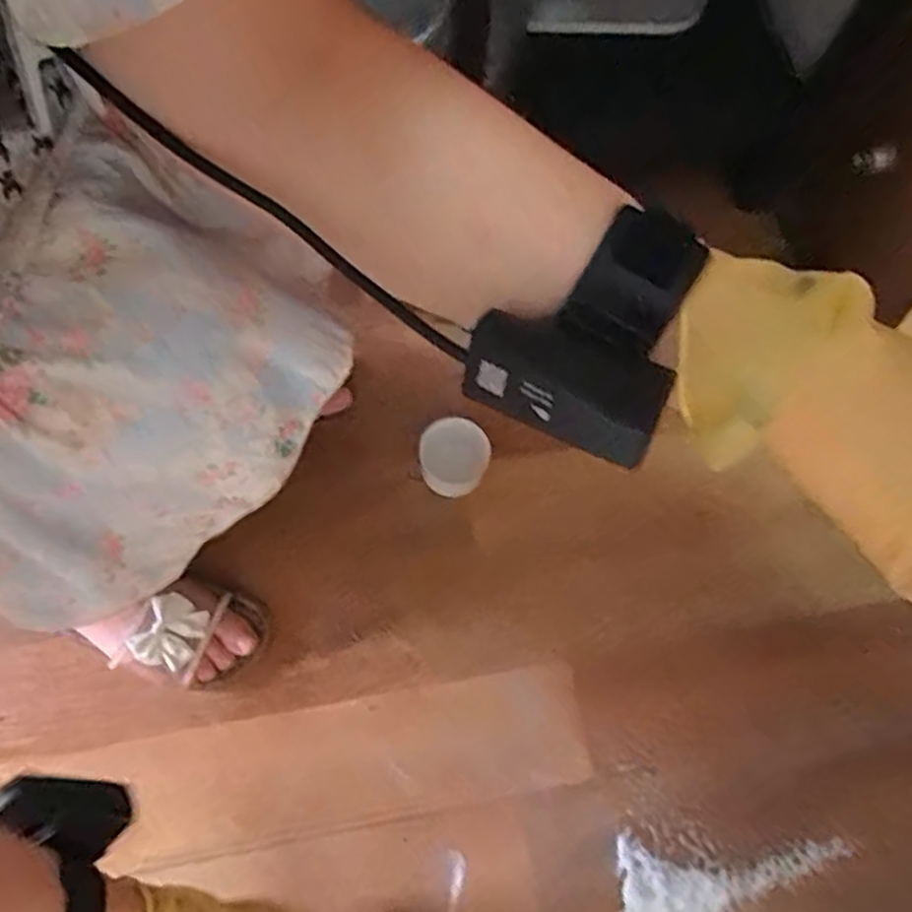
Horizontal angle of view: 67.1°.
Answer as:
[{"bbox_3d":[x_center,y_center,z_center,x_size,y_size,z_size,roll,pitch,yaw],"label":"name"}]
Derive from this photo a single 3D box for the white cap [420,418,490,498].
[{"bbox_3d":[-0.003,0.005,0.640,0.062,0.052,0.070,-10,69,-11],"label":"white cap"}]

